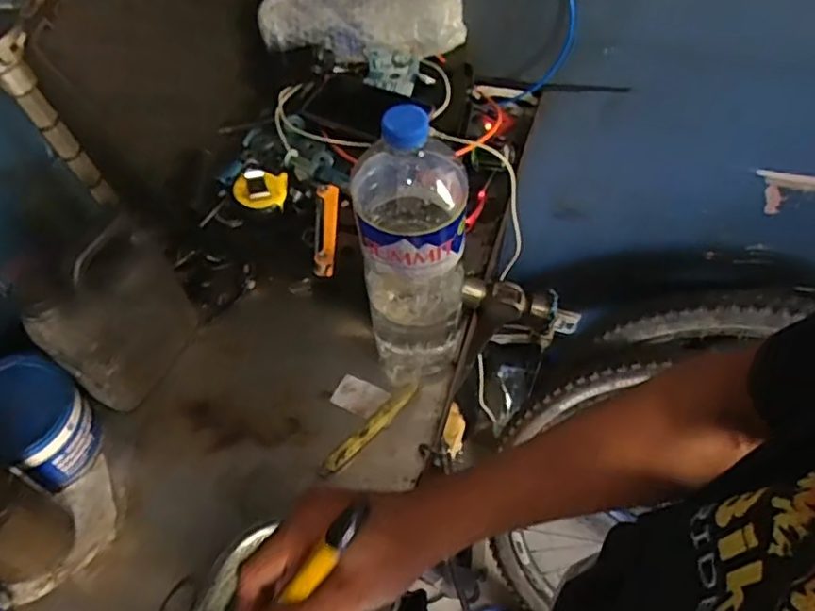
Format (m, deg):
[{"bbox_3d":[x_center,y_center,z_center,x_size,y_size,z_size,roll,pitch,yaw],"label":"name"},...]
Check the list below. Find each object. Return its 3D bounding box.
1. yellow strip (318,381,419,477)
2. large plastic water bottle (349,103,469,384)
[{"bbox_3d":[-0.036,0.121,0.616,0.019,0.007,0.128,38,66,22],"label":"yellow strip"},{"bbox_3d":[0.006,-0.039,0.537,0.091,0.302,0.083,0,58,2],"label":"large plastic water bottle"}]

